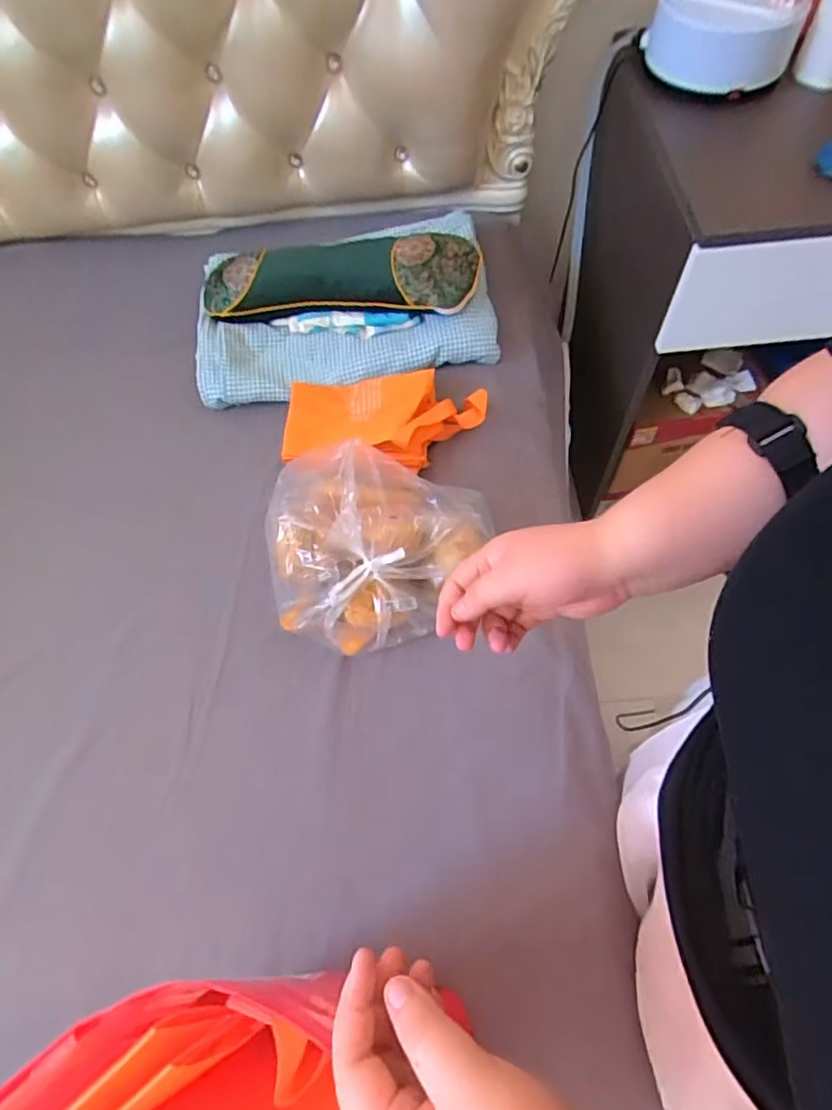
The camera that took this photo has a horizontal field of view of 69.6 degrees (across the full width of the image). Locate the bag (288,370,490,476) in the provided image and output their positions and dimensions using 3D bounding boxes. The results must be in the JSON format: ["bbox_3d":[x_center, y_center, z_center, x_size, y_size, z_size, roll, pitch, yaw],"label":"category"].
[{"bbox_3d":[-0.039,-0.202,0.871,0.276,0.045,0.152,-1,63,3],"label":"bag"}]

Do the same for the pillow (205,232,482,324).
[{"bbox_3d":[-0.118,-0.433,0.942,0.425,0.095,0.143,2,63,5],"label":"pillow"}]

